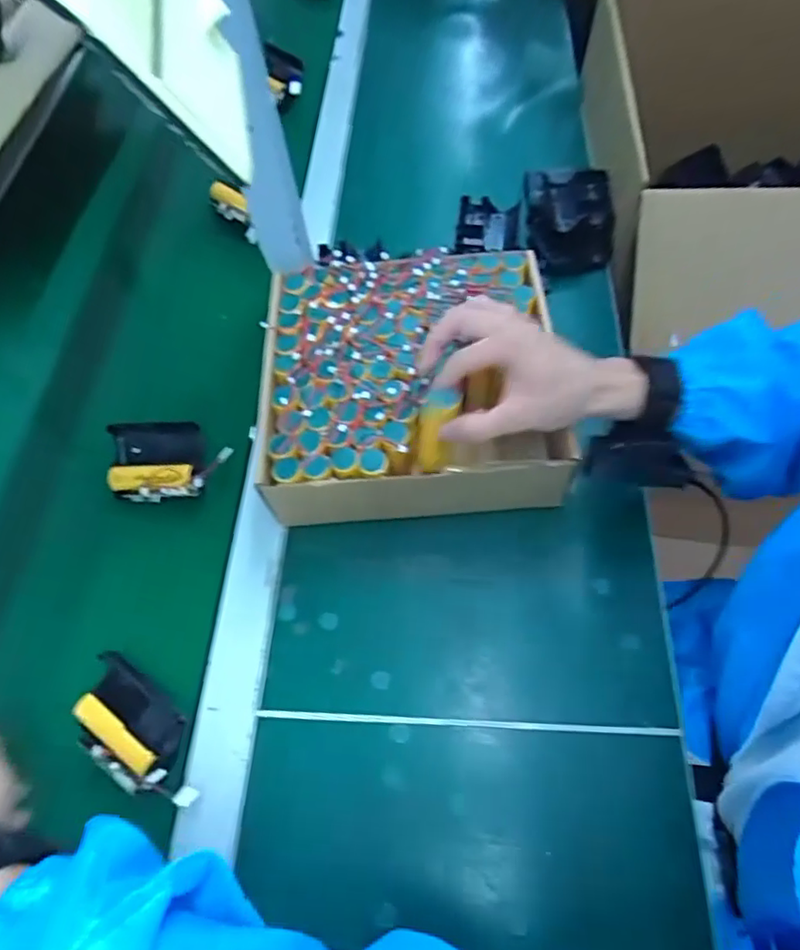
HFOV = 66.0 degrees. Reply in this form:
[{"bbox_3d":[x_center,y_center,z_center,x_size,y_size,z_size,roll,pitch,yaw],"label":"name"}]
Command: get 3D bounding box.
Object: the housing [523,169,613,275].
[{"bbox_3d":[0.178,-0.278,0.659,0.087,0.034,0.140,-1,60,4],"label":"housing"}]

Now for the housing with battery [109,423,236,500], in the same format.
[{"bbox_3d":[-0.204,-0.013,0.531,0.105,0.041,0.058,-6,60,1],"label":"housing with battery"}]

